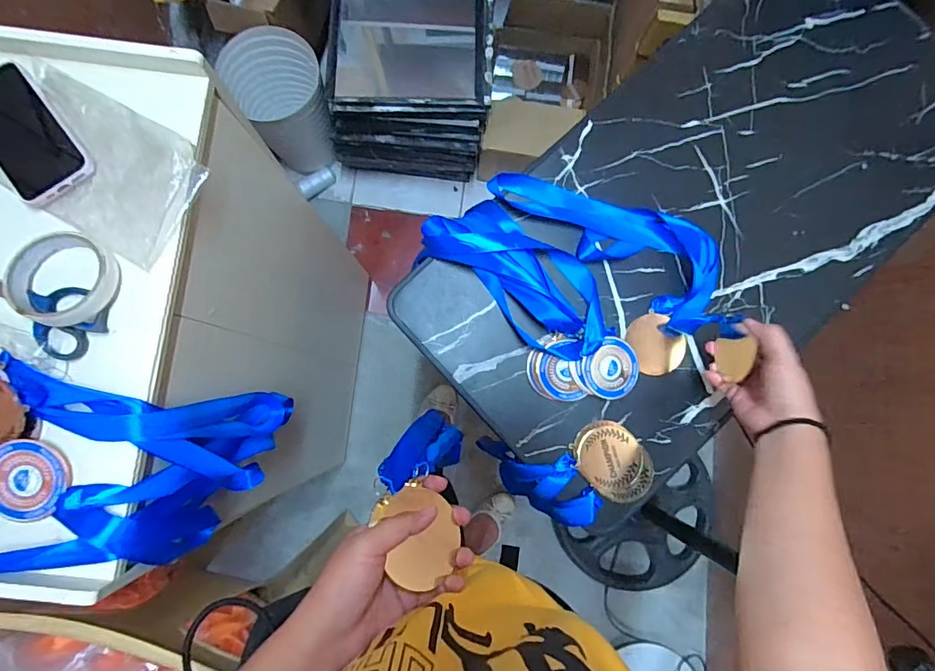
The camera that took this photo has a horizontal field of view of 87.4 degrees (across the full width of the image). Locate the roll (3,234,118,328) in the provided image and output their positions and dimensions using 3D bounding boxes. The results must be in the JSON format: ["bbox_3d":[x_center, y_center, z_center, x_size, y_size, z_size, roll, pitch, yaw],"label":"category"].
[{"bbox_3d":[-0.375,-0.053,0.456,0.095,0.031,0.086,14,83,0],"label":"roll"}]

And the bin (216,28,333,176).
[{"bbox_3d":[-0.417,-0.523,1.171,0.196,0.322,0.206,-21,84,-4],"label":"bin"}]

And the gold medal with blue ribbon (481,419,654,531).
[{"bbox_3d":[0.121,0.166,0.582,0.188,0.036,0.111,-9,84,-3],"label":"gold medal with blue ribbon"}]

